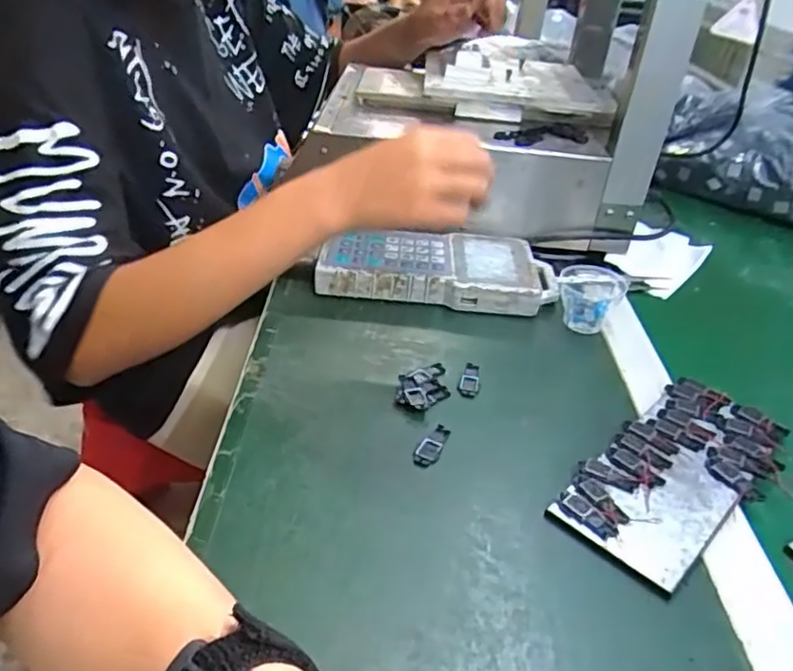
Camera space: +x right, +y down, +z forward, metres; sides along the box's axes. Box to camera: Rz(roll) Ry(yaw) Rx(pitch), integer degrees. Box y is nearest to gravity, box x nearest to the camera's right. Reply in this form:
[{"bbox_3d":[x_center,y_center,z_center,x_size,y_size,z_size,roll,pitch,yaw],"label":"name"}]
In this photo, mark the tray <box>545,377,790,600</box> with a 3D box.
[{"bbox_3d":[0.190,0.091,0.435,0.191,0.013,0.088,-27,45,-37],"label":"tray"}]

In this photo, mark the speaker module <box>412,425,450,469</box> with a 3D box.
[{"bbox_3d":[0.024,0.074,0.443,0.017,0.004,0.043,17,36,17],"label":"speaker module"}]

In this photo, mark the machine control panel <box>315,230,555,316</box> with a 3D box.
[{"bbox_3d":[0.041,-0.065,0.621,0.220,0.035,0.100,5,34,0],"label":"machine control panel"}]

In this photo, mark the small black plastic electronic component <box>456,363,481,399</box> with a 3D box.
[{"bbox_3d":[0.058,0.034,0.505,0.017,0.004,0.039,12,35,11],"label":"small black plastic electronic component"}]

